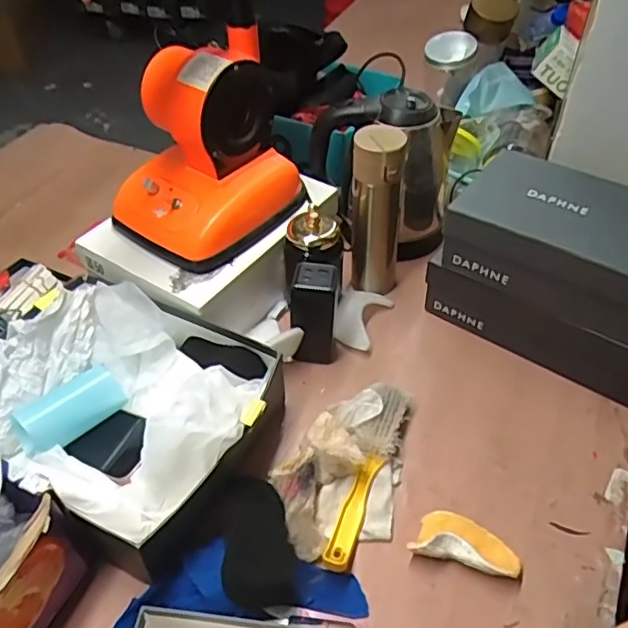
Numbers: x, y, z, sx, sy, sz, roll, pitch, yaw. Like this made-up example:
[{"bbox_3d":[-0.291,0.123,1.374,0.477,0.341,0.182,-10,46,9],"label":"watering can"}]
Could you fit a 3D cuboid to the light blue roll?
[{"bbox_3d":[-0.266,0.101,0.665,0.111,0.041,0.052,-35,55,-28],"label":"light blue roll"}]

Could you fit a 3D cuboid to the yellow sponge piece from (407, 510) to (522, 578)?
[{"bbox_3d":[0.154,0.231,0.615,0.104,0.028,0.051,11,47,11],"label":"yellow sponge piece"}]

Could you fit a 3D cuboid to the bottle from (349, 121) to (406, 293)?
[{"bbox_3d":[0.083,-0.130,0.816,0.064,0.238,0.060,5,46,6],"label":"bottle"}]

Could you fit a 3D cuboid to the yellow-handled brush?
[{"bbox_3d":[0.056,0.168,0.666,0.051,0.034,0.224,16,49,16],"label":"yellow-handled brush"}]

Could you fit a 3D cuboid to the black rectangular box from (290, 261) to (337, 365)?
[{"bbox_3d":[0.000,-0.001,0.763,0.053,0.127,0.050,2,46,3],"label":"black rectangular box"}]

